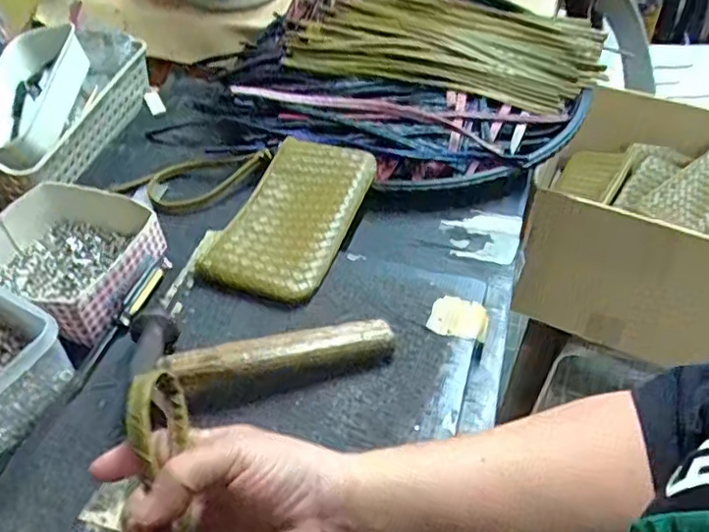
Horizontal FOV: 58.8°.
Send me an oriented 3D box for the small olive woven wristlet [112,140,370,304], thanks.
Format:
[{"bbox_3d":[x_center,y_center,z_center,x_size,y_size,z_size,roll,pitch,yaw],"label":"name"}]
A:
[{"bbox_3d":[-0.119,-0.065,0.642,0.256,0.031,0.200,13,50,22],"label":"small olive woven wristlet"}]

